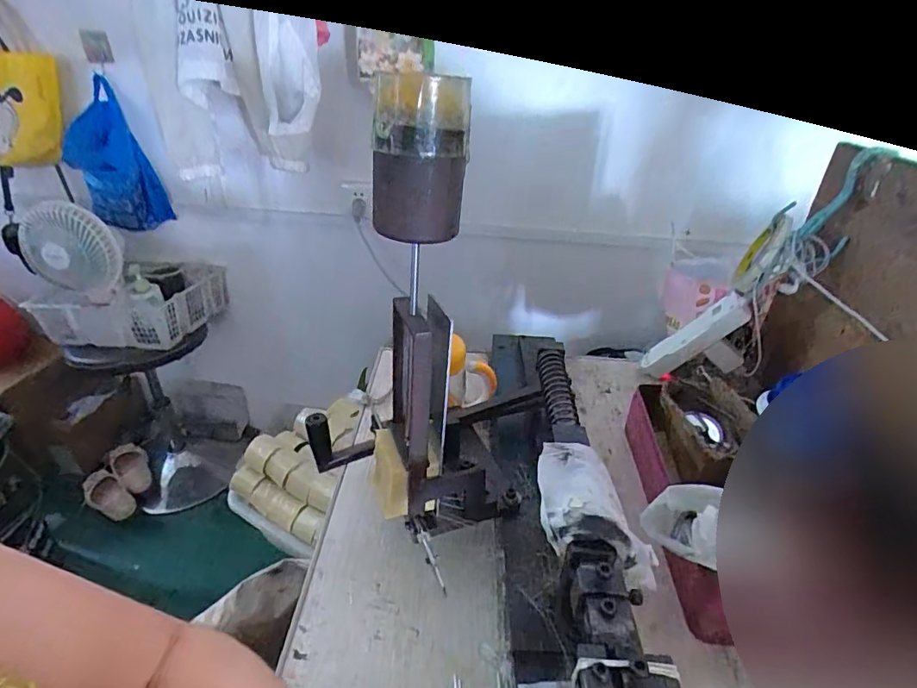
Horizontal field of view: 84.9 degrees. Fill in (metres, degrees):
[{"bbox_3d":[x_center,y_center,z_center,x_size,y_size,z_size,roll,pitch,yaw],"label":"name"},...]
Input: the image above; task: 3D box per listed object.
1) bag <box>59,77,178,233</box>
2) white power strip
[{"bbox_3d":[-0.847,-0.446,1.229,0.155,0.321,0.103,3,31,2],"label":"bag"},{"bbox_3d":[0.344,-0.010,0.736,0.034,0.169,0.052,42,37,-5],"label":"white power strip"}]

